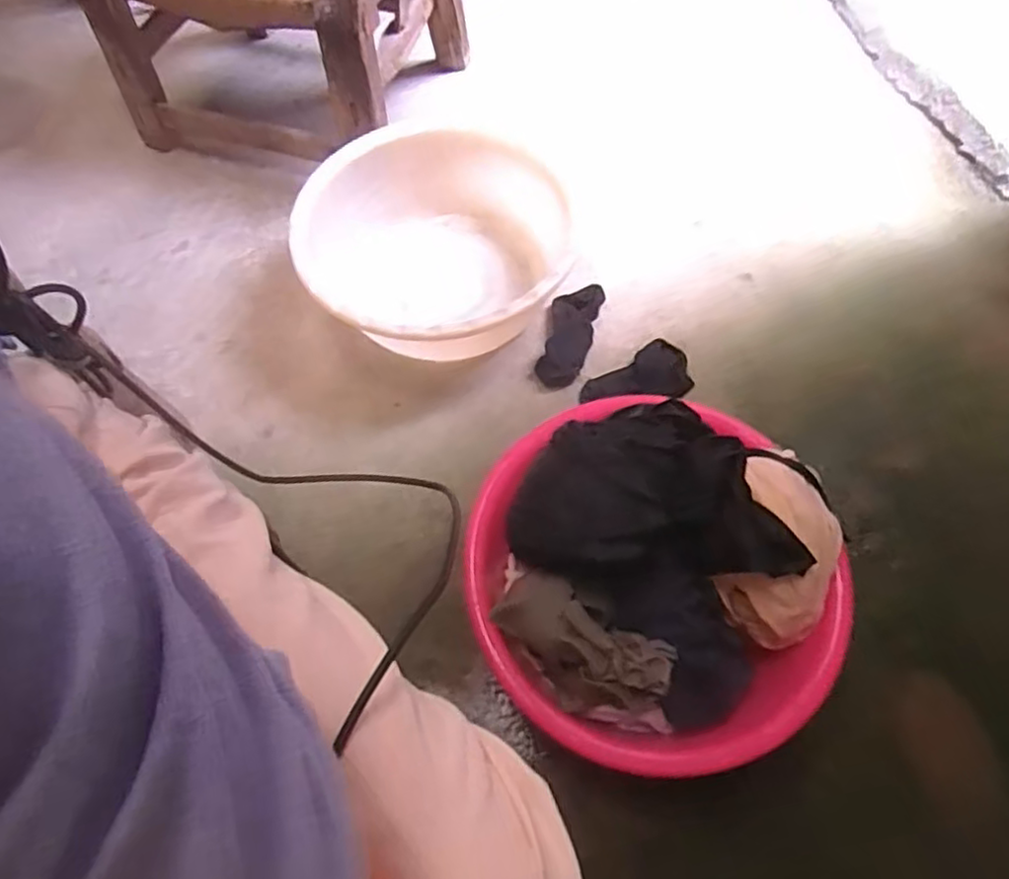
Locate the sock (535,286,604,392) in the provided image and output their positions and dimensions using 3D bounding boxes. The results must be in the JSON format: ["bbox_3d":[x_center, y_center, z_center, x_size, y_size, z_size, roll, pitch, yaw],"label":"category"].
[{"bbox_3d":[0.086,-0.142,0.883,0.062,0.028,0.165,14,65,8],"label":"sock"}]

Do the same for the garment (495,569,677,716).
[{"bbox_3d":[0.065,0.185,0.590,0.153,0.070,0.079,29,67,17],"label":"garment"}]

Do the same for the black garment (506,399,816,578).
[{"bbox_3d":[0.131,0.028,0.591,0.238,0.093,0.171,-1,62,3],"label":"black garment"}]

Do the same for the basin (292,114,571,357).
[{"bbox_3d":[-0.093,-0.241,0.877,0.308,0.143,0.328,-1,64,1],"label":"basin"}]

